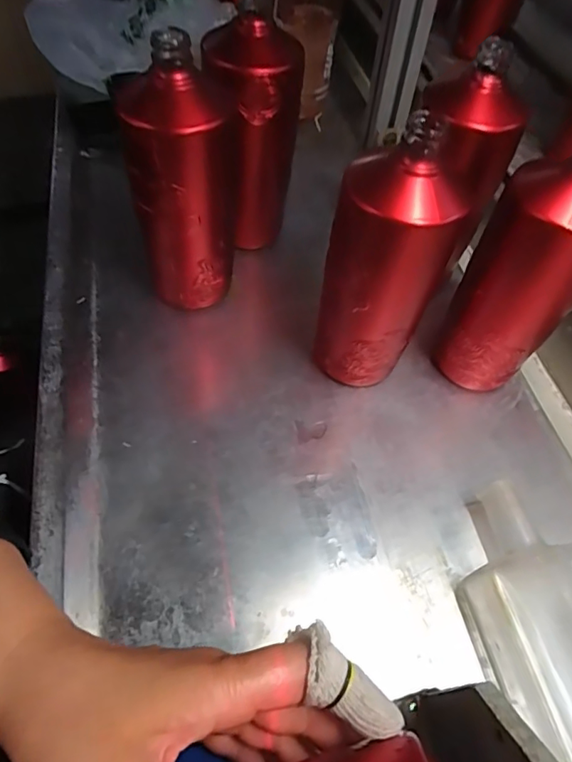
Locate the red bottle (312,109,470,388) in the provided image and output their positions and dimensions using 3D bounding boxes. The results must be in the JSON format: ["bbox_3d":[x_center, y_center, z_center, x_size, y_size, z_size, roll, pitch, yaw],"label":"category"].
[{"bbox_3d":[0.067,-0.070,0.370,0.067,0.209,0.064,-13,57,-15],"label":"red bottle"}]

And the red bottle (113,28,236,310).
[{"bbox_3d":[-0.083,-0.140,0.405,0.076,0.208,0.077,-8,56,-12],"label":"red bottle"}]

